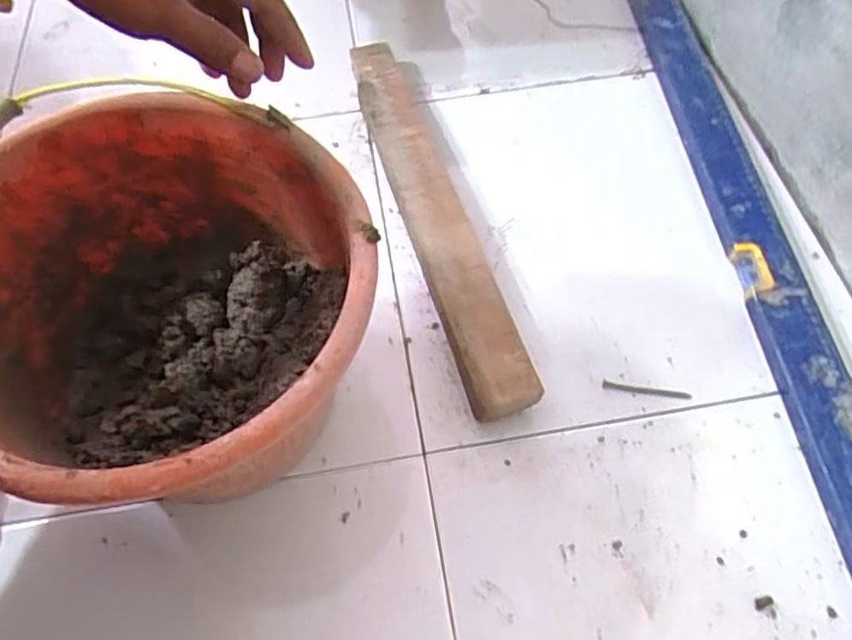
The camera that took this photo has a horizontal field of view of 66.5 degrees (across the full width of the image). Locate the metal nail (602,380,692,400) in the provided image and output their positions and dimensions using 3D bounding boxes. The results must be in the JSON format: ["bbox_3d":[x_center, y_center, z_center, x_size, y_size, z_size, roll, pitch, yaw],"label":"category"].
[{"bbox_3d":[0.183,0.058,0.538,0.071,0.004,0.007,8,60,7],"label":"metal nail"}]

